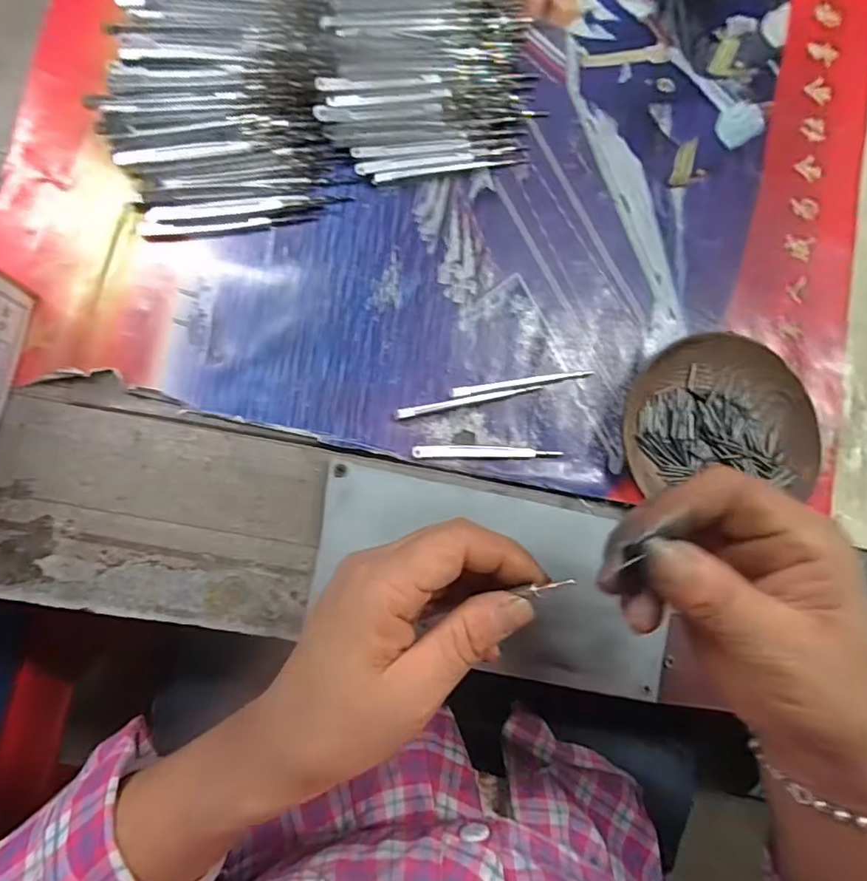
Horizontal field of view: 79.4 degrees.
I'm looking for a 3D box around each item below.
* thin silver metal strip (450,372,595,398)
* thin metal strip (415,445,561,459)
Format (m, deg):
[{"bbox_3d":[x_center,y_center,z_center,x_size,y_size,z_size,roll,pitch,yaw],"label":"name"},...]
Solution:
[{"bbox_3d":[0.051,-0.034,0.303,0.084,0.005,0.005,-10,87,-7],"label":"thin silver metal strip"},{"bbox_3d":[0.030,0.007,0.297,0.083,0.005,0.007,0,86,-6],"label":"thin metal strip"}]

